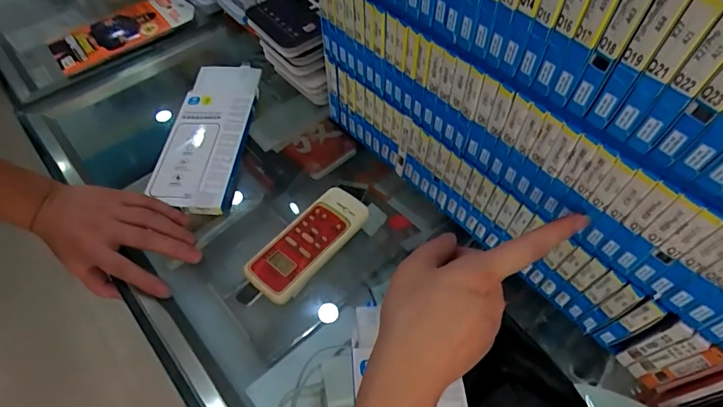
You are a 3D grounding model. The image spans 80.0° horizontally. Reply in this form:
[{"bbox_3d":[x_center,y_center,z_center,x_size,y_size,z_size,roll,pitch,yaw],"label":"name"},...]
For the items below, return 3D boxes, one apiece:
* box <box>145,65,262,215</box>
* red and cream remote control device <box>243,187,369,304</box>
[{"bbox_3d":[-0.183,-0.088,0.523,0.091,0.013,0.228,3,55,4],"label":"box"},{"bbox_3d":[-0.049,0.038,0.431,0.052,0.020,0.137,37,63,24],"label":"red and cream remote control device"}]

